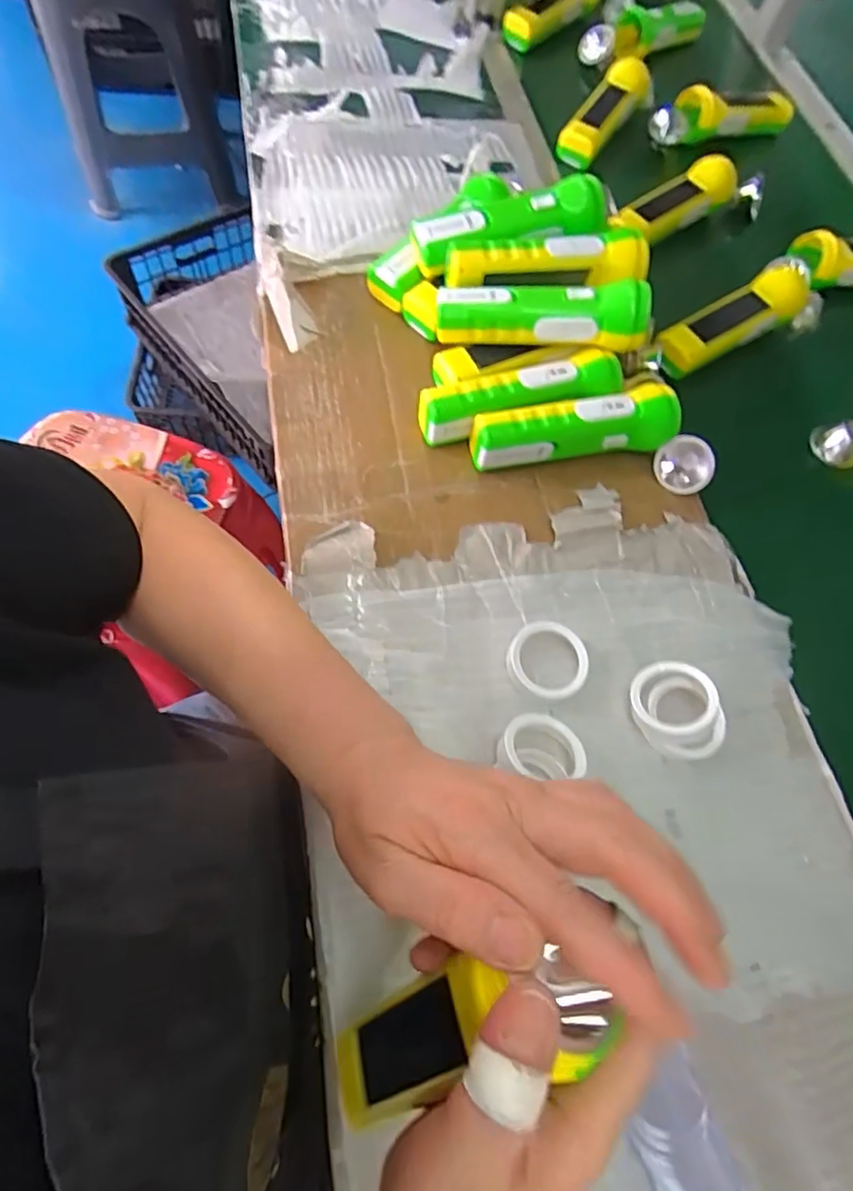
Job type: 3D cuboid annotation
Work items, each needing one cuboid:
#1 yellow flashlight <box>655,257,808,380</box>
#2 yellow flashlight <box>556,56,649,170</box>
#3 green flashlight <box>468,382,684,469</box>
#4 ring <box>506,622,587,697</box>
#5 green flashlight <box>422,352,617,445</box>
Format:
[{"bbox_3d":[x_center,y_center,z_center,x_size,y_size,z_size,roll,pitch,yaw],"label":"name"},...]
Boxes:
[{"bbox_3d":[0.270,-0.244,0.513,0.154,0.043,0.045,-33,72,-15],"label":"yellow flashlight"},{"bbox_3d":[0.194,-0.519,0.624,0.042,0.052,0.142,33,69,11],"label":"yellow flashlight"},{"bbox_3d":[0.114,-0.126,0.454,0.159,0.048,0.043,-11,67,-8],"label":"green flashlight"},{"bbox_3d":[0.080,0.043,0.389,0.051,0.009,0.049,-2,74,8],"label":"ring"},{"bbox_3d":[0.072,-0.153,0.459,0.159,0.043,0.039,-13,67,-9],"label":"green flashlight"}]

